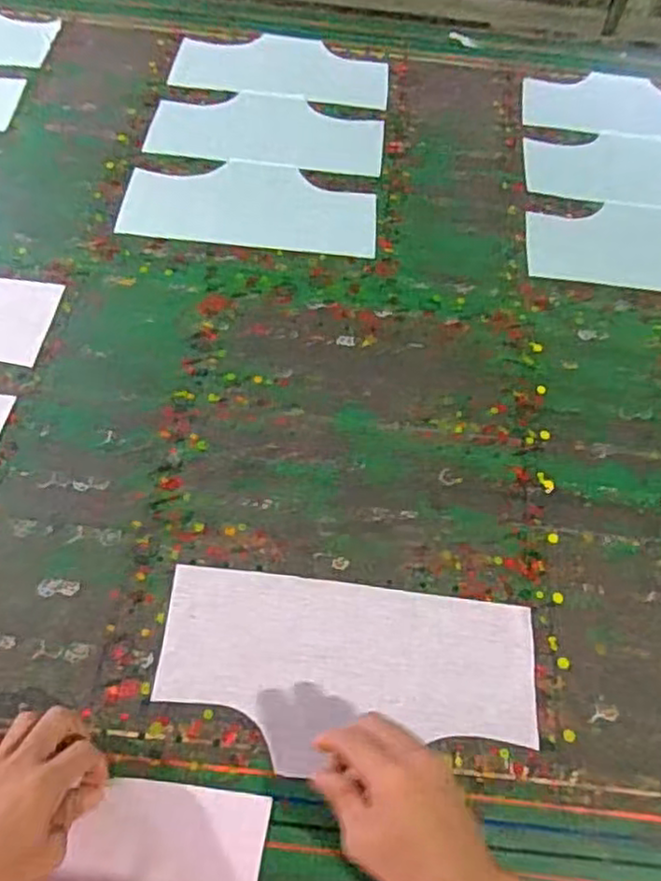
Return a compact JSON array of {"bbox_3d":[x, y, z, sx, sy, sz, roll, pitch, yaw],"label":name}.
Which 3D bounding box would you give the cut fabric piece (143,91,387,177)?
[{"bbox_3d":[-0.084,-0.423,0.912,0.304,0.009,0.153,6,56,0],"label":"cut fabric piece"}]

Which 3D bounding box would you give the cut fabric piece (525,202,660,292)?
[{"bbox_3d":[0.391,-0.239,0.823,0.299,0.014,0.152,6,56,1],"label":"cut fabric piece"}]

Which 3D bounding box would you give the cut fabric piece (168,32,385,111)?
[{"bbox_3d":[-0.071,-0.547,0.984,0.307,0.005,0.162,5,58,2],"label":"cut fabric piece"}]

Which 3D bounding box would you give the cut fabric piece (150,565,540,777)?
[{"bbox_3d":[0.014,0.188,0.550,0.304,0.007,0.142,7,58,0],"label":"cut fabric piece"}]

